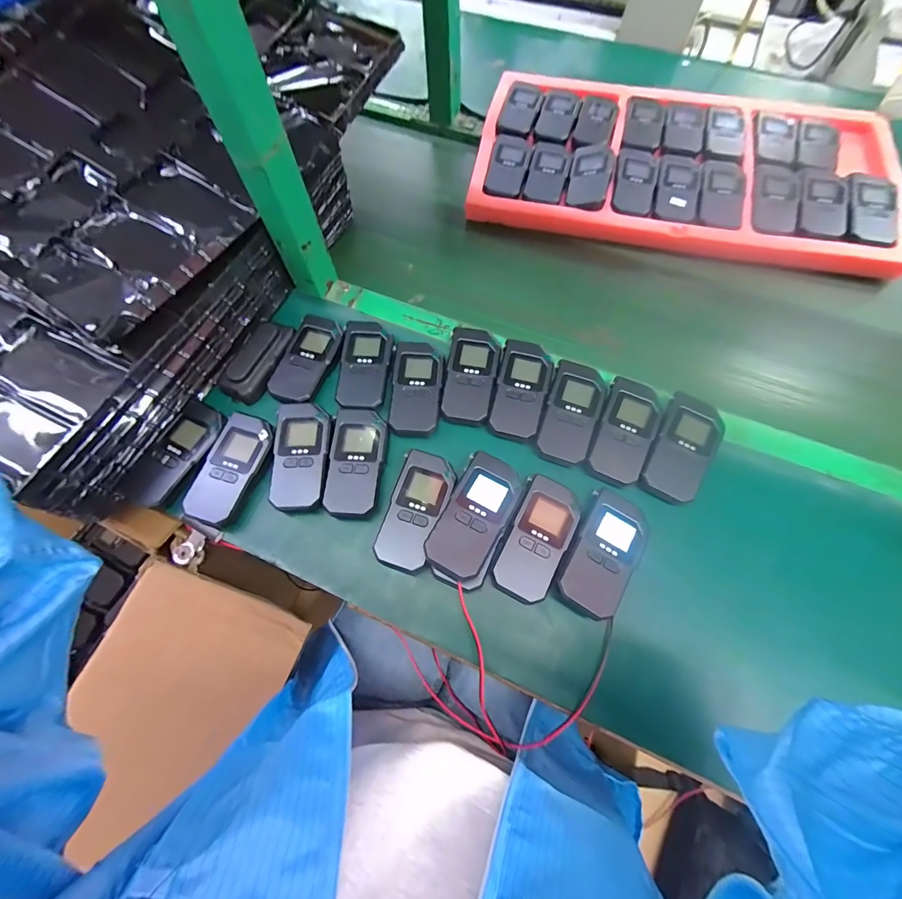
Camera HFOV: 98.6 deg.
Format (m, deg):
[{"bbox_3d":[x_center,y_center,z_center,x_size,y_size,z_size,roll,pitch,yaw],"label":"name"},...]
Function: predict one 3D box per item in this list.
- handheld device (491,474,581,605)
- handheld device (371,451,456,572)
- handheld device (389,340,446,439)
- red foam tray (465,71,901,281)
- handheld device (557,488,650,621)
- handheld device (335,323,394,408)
[{"bbox_3d":[0.084,0.086,0.376,0.056,0.018,0.118,23,72,8],"label":"handheld device"},{"bbox_3d":[-0.034,0.061,0.390,0.055,0.020,0.117,16,71,6],"label":"handheld device"},{"bbox_3d":[-0.039,-0.068,0.450,0.055,0.023,0.117,4,71,2],"label":"handheld device"},{"bbox_3d":[0.333,-0.419,0.572,0.581,0.039,0.318,14,71,6],"label":"red foam tray"},{"bbox_3d":[0.145,0.095,0.360,0.057,0.020,0.117,28,73,10],"label":"handheld device"},{"bbox_3d":[-0.100,-0.099,0.463,0.058,0.024,0.114,2,71,1],"label":"handheld device"}]

